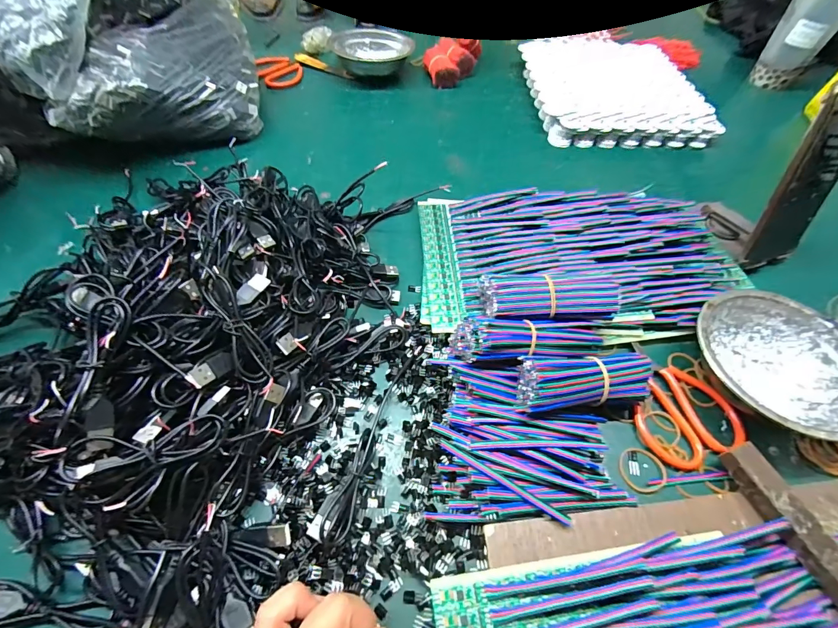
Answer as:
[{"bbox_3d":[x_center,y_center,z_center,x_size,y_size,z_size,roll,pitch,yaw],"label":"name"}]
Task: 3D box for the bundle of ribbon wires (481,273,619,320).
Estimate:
[{"bbox_3d":[0.107,-0.011,0.332,0.107,0.035,0.036,4,55,0],"label":"bundle of ribbon wires"}]

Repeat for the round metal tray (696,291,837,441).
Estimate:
[{"bbox_3d":[0.284,0.043,0.321,0.123,0.039,0.123,2,53,-2],"label":"round metal tray"}]

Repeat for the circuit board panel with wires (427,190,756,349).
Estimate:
[{"bbox_3d":[0.159,-0.054,0.391,0.307,0.030,0.170,1,53,-3],"label":"circuit board panel with wires"}]

